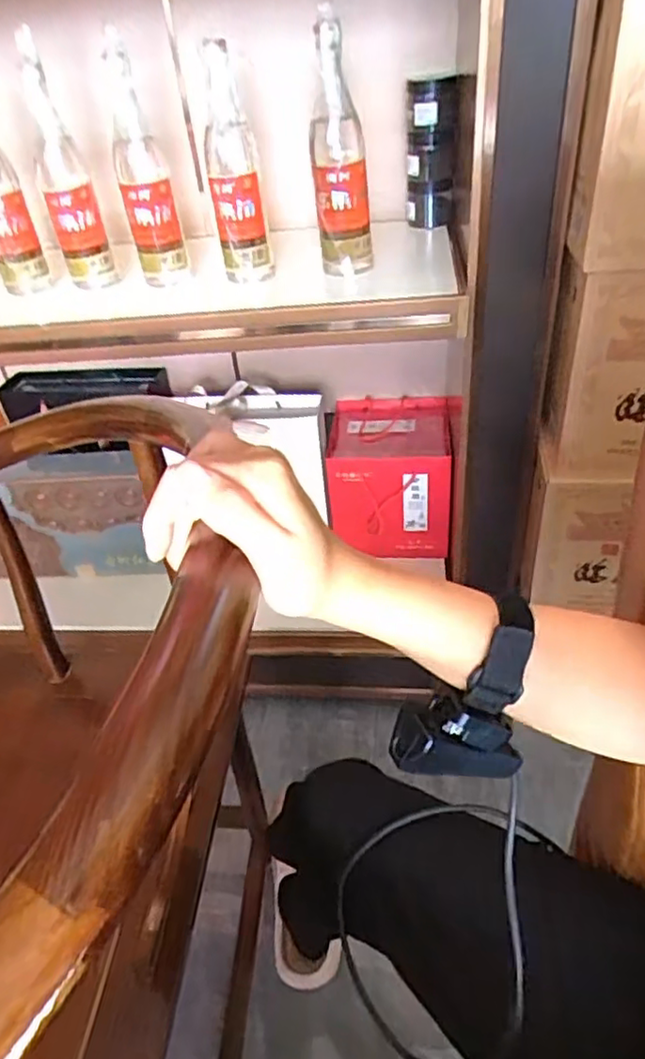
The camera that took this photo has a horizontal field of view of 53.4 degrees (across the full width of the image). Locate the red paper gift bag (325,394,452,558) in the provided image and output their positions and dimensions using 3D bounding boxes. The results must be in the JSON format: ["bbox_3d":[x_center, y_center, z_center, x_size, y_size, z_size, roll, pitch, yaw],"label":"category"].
[{"bbox_3d":[0.130,-0.100,1.231,0.216,0.209,0.222,-1,39,7],"label":"red paper gift bag"}]

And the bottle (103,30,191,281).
[{"bbox_3d":[-0.228,-0.451,0.819,0.066,0.260,0.058,-14,39,-9],"label":"bottle"}]

